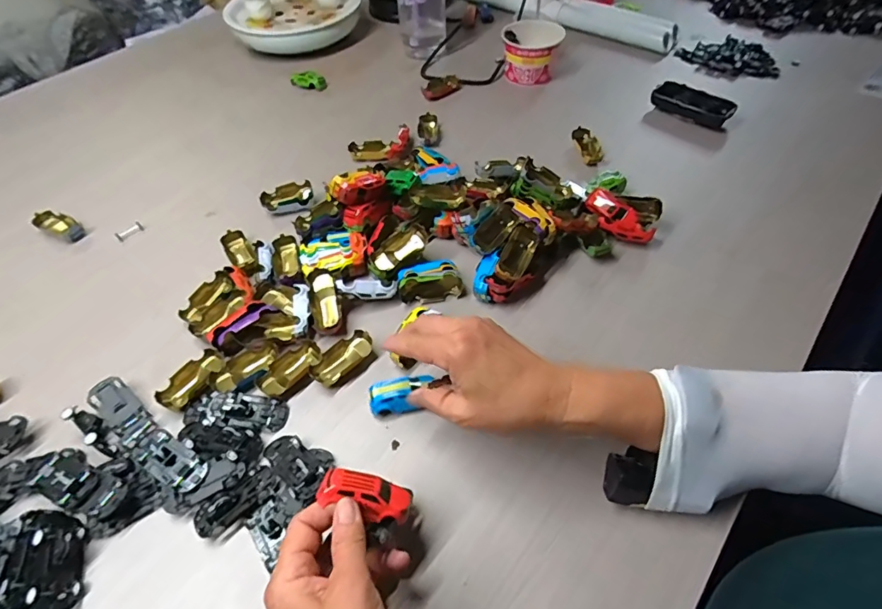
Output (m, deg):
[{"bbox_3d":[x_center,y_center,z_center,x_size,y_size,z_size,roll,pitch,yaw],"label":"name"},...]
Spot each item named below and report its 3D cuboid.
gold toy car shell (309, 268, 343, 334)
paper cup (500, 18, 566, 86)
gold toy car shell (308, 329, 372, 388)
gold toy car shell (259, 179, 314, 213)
[{"bbox_3d":[-0.120,-0.002,0.484,0.028,0.018,0.068,-13,73,-7],"label":"gold toy car shell"},{"bbox_3d":[0.144,-0.407,0.749,0.093,0.078,0.093,-1,53,2],"label":"paper cup"},{"bbox_3d":[-0.095,0.051,0.451,0.029,0.014,0.065,36,62,26],"label":"gold toy car shell"},{"bbox_3d":[-0.195,-0.134,0.596,0.063,0.023,0.034,-7,53,-2],"label":"gold toy car shell"}]

